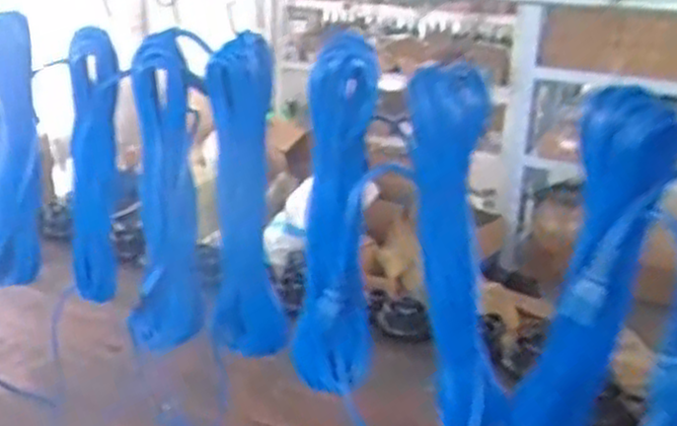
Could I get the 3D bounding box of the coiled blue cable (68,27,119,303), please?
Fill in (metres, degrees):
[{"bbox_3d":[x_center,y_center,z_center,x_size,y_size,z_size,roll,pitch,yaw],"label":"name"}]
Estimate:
[{"bbox_3d":[-0.294,-0.048,0.931,0.050,0.335,0.060,-1,18,-12],"label":"coiled blue cable"}]

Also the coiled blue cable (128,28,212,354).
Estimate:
[{"bbox_3d":[-0.189,-0.016,0.876,0.083,0.358,0.069,0,18,-7],"label":"coiled blue cable"}]

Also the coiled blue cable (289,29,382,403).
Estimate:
[{"bbox_3d":[0.001,0.008,0.753,0.080,0.341,0.056,17,23,36],"label":"coiled blue cable"}]

